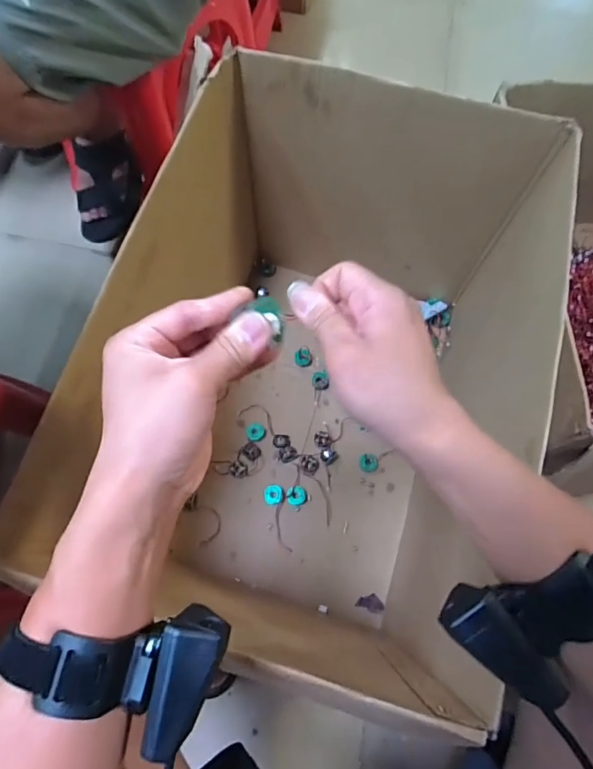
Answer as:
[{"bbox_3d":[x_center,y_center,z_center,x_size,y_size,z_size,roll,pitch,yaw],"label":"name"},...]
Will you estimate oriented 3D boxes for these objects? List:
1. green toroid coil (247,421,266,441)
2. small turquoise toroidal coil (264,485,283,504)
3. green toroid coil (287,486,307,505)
[{"bbox_3d":[-0.076,0.088,0.877,0.034,0.006,0.036,0,71,-1],"label":"green toroid coil"},{"bbox_3d":[-0.042,0.197,0.838,0.032,0.014,0.033,0,71,-1],"label":"small turquoise toroidal coil"},{"bbox_3d":[0.001,0.200,0.837,0.035,0.008,0.034,-16,72,-7],"label":"green toroid coil"}]

